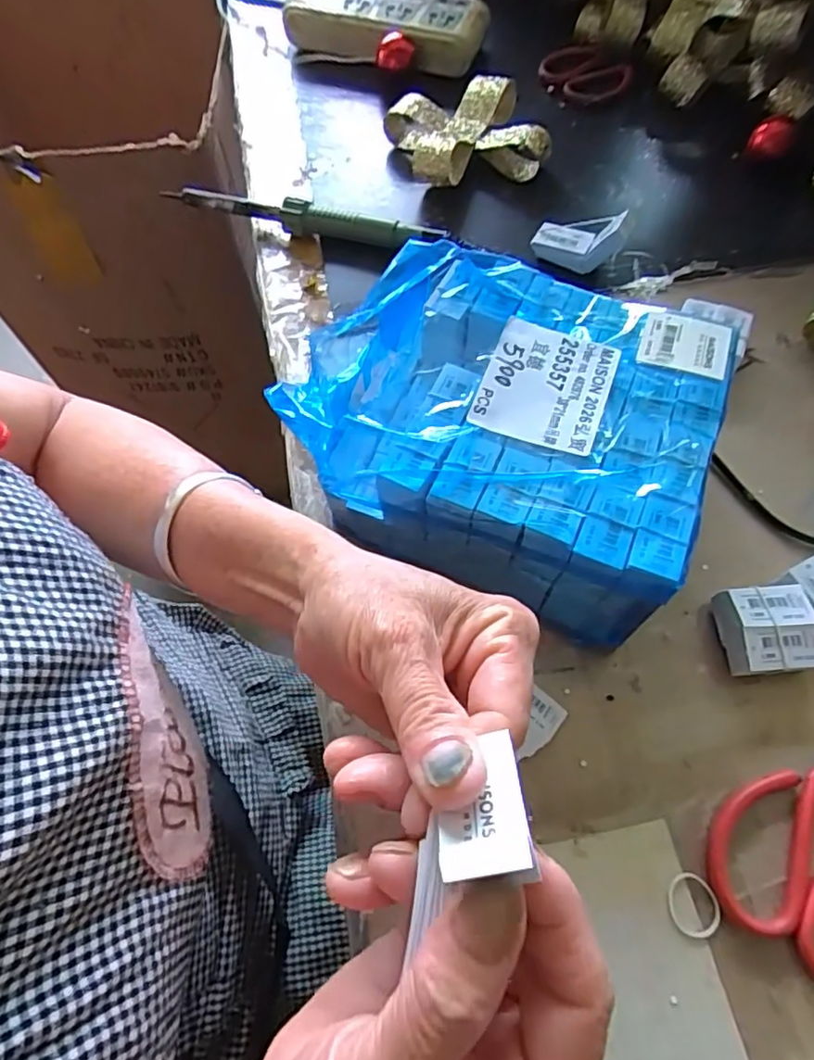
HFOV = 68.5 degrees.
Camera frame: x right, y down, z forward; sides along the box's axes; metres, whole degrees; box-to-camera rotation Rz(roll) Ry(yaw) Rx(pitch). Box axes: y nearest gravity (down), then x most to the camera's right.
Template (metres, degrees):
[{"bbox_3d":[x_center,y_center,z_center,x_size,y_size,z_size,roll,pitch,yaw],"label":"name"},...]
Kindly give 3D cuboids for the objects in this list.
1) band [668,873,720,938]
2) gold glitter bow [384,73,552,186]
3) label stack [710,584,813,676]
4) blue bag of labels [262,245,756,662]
[{"bbox_3d":[0.123,0.161,0.257,0.021,0.004,0.024,-3,63,1],"label":"band"},{"bbox_3d":[0.048,-0.313,0.472,0.109,0.037,0.095,-13,64,-12],"label":"gold glitter bow"},{"bbox_3d":[0.181,0.052,0.301,0.043,0.025,0.042,-6,63,0],"label":"label stack"},{"bbox_3d":[0.045,-0.054,0.322,0.201,0.089,0.161,23,62,7],"label":"blue bag of labels"}]

